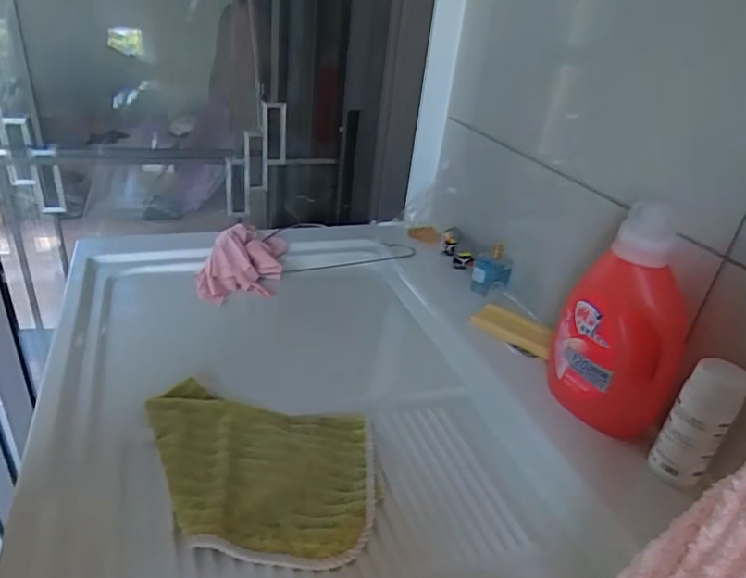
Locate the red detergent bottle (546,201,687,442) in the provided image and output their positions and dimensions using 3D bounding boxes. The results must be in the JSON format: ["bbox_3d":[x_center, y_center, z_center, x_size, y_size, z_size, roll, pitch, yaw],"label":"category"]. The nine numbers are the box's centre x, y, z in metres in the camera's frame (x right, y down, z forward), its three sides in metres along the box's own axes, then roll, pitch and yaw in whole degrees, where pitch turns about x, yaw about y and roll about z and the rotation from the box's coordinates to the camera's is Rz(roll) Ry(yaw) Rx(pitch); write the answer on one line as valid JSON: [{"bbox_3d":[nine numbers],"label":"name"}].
[{"bbox_3d":[0.284,0.035,0.578,0.080,0.241,0.134,-15,37,-44],"label":"red detergent bottle"}]

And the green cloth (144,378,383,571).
[{"bbox_3d":[-0.118,0.175,0.521,0.243,0.021,0.184,9,31,3],"label":"green cloth"}]

